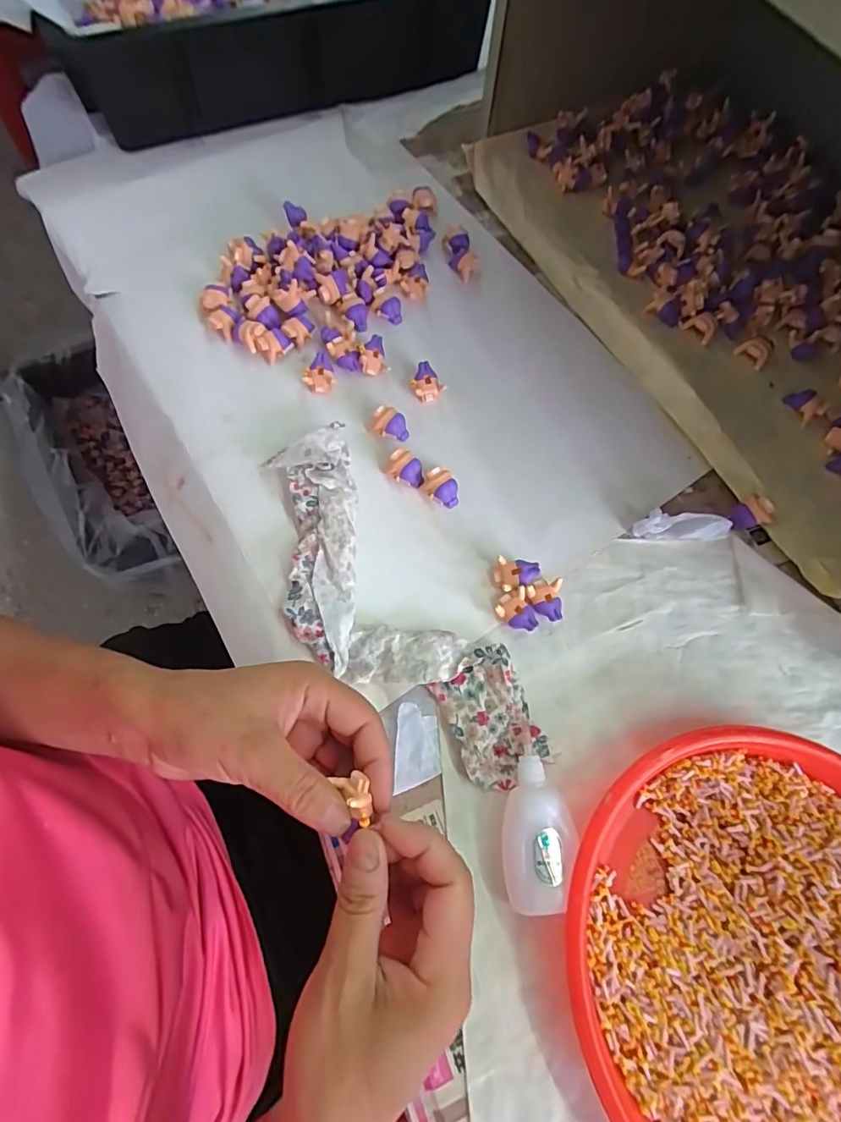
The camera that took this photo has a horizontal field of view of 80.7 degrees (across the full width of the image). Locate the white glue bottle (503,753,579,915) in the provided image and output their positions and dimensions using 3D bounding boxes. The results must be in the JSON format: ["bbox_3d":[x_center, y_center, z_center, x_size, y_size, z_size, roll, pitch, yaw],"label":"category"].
[{"bbox_3d":[0.069,0.160,0.293,0.038,0.024,0.079,3,69,-1],"label":"white glue bottle"}]

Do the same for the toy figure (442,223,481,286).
[{"bbox_3d":[0.038,-0.292,0.469,0.022,0.016,0.054,-18,71,-9],"label":"toy figure"}]

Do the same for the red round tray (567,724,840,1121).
[{"bbox_3d":[0.195,0.217,0.269,0.226,0.039,0.226,1,69,-2],"label":"red round tray"}]

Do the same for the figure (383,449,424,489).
[{"bbox_3d":[-0.011,-0.070,0.382,0.030,0.015,0.021,35,71,10],"label":"figure"}]

